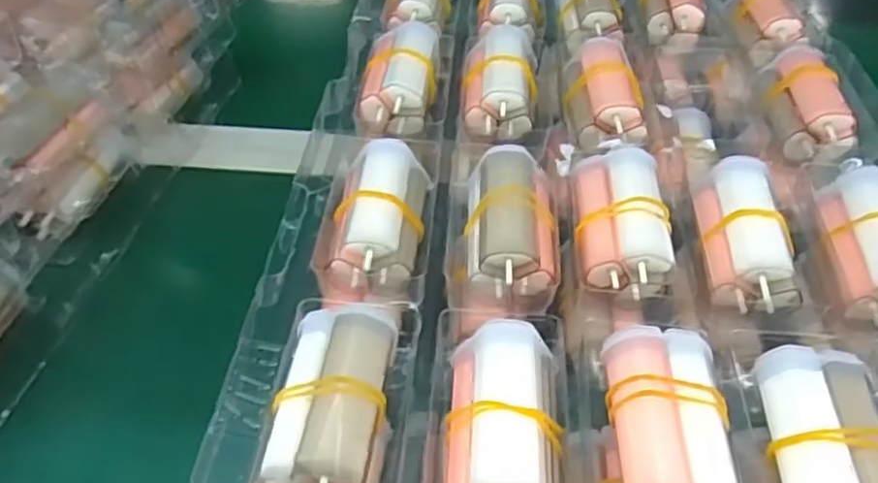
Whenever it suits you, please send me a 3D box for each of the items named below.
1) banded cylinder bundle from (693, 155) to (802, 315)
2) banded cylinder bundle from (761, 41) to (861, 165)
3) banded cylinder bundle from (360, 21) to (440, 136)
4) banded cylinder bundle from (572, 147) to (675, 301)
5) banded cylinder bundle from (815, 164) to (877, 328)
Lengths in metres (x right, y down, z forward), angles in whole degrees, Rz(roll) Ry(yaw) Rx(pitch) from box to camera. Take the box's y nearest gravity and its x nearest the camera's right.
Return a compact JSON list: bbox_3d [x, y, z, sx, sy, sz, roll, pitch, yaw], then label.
[{"bbox_3d":[0.126,-0.006,0.281,0.032,0.018,0.067,1,61,1],"label":"banded cylinder bundle"},{"bbox_3d":[0.182,-0.073,0.345,0.031,0.025,0.067,-2,47,-2],"label":"banded cylinder bundle"},{"bbox_3d":[-0.020,-0.087,0.352,0.036,0.023,0.067,6,61,6],"label":"banded cylinder bundle"},{"bbox_3d":[0.076,-0.010,0.285,0.035,0.022,0.064,3,47,2],"label":"banded cylinder bundle"},{"bbox_3d":[0.178,-0.001,0.276,0.028,0.024,0.065,1,59,1],"label":"banded cylinder bundle"}]

